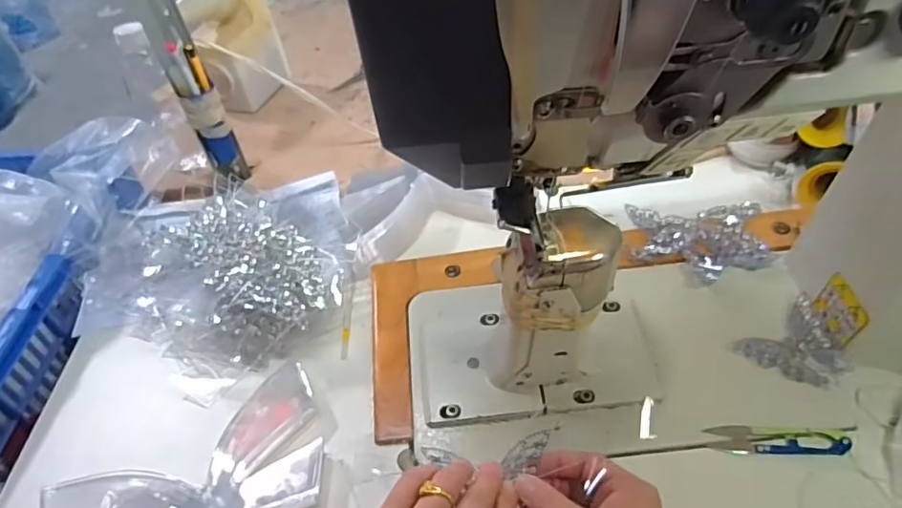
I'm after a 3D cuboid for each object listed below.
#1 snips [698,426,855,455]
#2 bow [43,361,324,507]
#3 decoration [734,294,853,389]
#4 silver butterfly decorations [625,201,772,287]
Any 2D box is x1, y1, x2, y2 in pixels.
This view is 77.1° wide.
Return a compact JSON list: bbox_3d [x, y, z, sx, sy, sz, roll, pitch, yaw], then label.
[{"bbox_3d":[0.258,0.147,0.448,0.102,0.008,0.019,-1,45,5],"label":"snips"},{"bbox_3d":[-0.202,0.182,0.451,0.214,0.021,0.118,-28,49,-21],"label":"bow"},{"bbox_3d":[0.305,0.083,0.492,0.083,0.014,0.069,-26,48,-19],"label":"decoration"},{"bbox_3d":[0.252,-0.014,0.566,0.134,0.022,0.107,-2,45,4],"label":"silver butterfly decorations"}]

